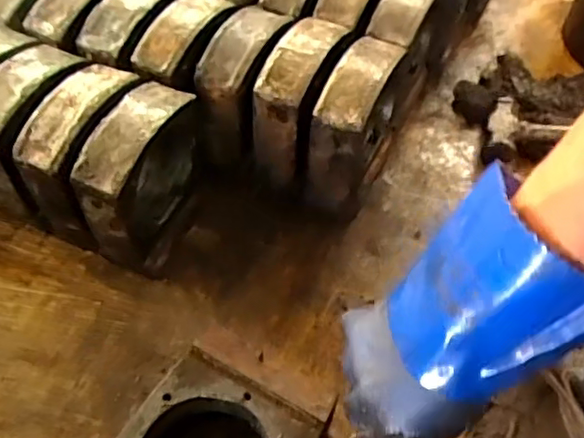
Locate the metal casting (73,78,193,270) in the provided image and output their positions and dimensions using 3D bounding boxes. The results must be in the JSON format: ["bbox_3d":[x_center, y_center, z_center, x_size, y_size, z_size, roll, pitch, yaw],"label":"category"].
[{"bbox_3d":[-0.167,-0.049,0.727,0.071,0.193,0.174,19,54,13],"label":"metal casting"}]

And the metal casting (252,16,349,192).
[{"bbox_3d":[0.012,-0.151,0.796,0.067,0.169,0.172,21,54,14],"label":"metal casting"}]

